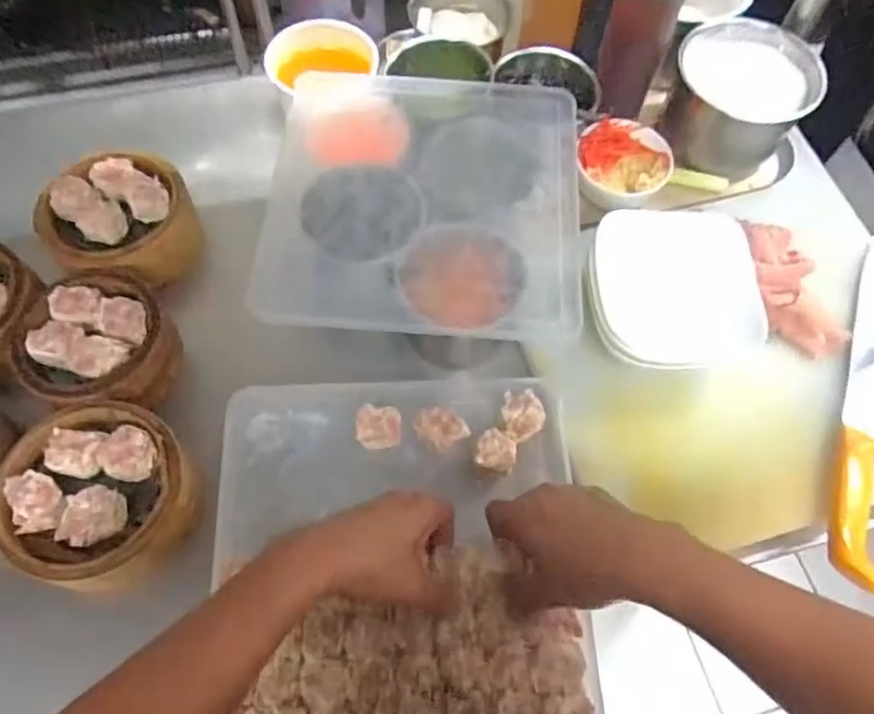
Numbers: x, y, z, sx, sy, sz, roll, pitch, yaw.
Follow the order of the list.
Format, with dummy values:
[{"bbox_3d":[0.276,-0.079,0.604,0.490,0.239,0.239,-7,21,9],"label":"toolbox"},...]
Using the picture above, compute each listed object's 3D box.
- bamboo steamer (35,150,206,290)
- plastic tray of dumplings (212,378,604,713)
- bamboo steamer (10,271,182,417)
[{"bbox_3d":[-0.315,-0.135,0.653,0.123,0.076,0.138,23,65,9],"label":"bamboo steamer"},{"bbox_3d":[-0.030,0.155,0.537,0.290,0.060,0.303,-4,64,-4],"label":"plastic tray of dumplings"},{"bbox_3d":[-0.306,-0.011,0.585,0.117,0.068,0.121,13,64,5],"label":"bamboo steamer"}]

